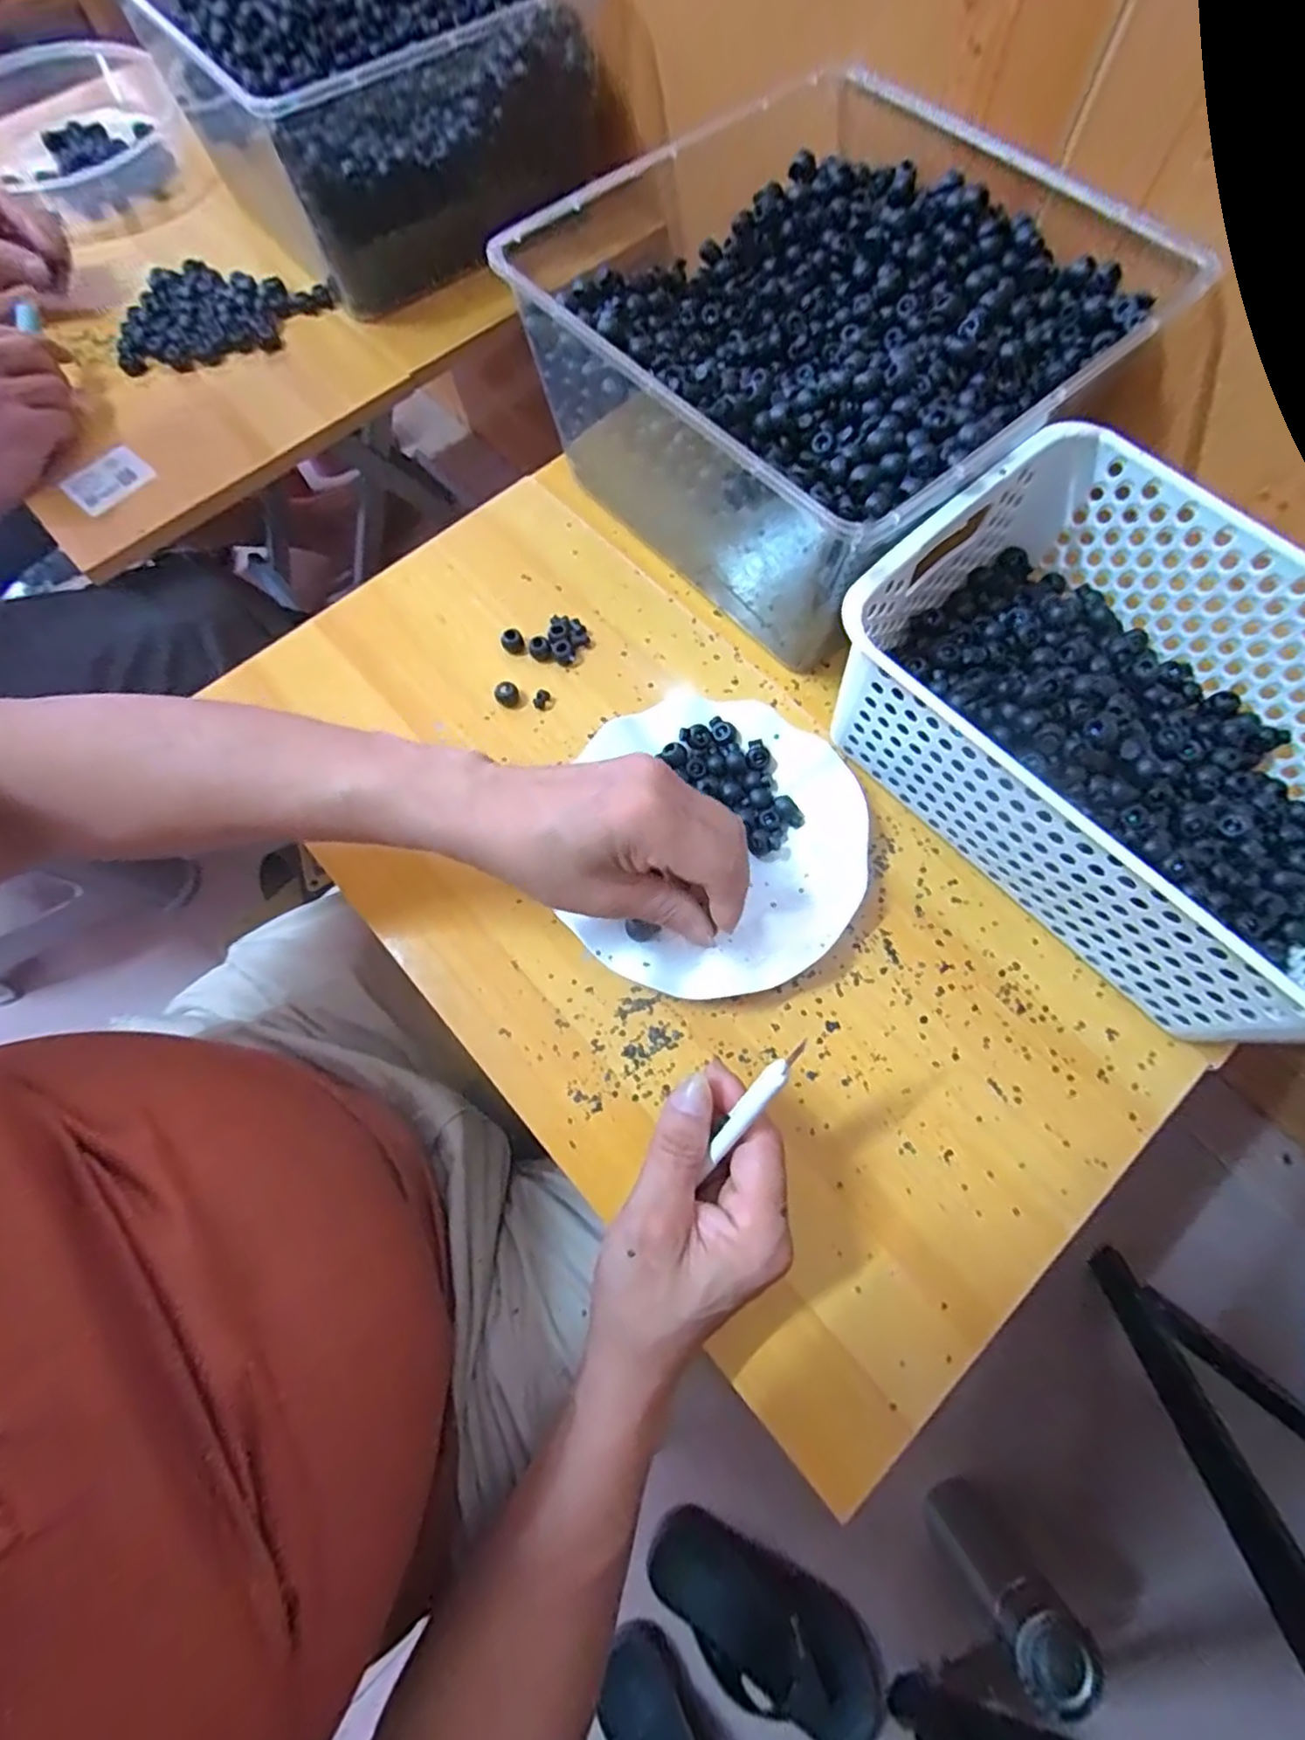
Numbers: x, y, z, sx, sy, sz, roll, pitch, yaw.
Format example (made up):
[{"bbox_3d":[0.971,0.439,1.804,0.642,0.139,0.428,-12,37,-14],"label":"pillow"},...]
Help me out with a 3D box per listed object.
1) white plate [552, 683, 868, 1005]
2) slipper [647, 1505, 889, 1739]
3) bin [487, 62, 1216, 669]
[{"bbox_3d":[0.041,-0.016,0.399,0.164,0.026,0.183,4,70,2],"label":"white plate"},{"bbox_3d":[0.116,0.748,0.657,0.249,0.048,0.118,27,74,10],"label":"slipper"},{"bbox_3d":[0.112,-0.326,0.447,0.302,0.147,0.298,-41,75,-13],"label":"bin"}]

